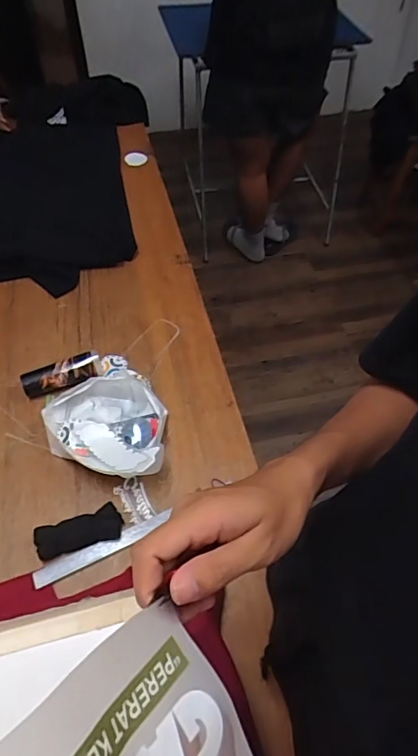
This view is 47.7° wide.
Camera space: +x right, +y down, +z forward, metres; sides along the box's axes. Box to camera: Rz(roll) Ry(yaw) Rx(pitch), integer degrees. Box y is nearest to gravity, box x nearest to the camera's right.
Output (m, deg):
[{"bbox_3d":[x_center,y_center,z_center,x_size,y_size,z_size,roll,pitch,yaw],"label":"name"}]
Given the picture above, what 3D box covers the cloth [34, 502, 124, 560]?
[{"bbox_3d":[-0.199,0.237,0.731,0.127,0.025,0.052,-12,58,-9],"label":"cloth"}]

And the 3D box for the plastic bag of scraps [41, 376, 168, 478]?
[{"bbox_3d":[-0.174,0.081,0.808,0.201,0.065,0.182,5,57,1],"label":"plastic bag of scraps"}]

